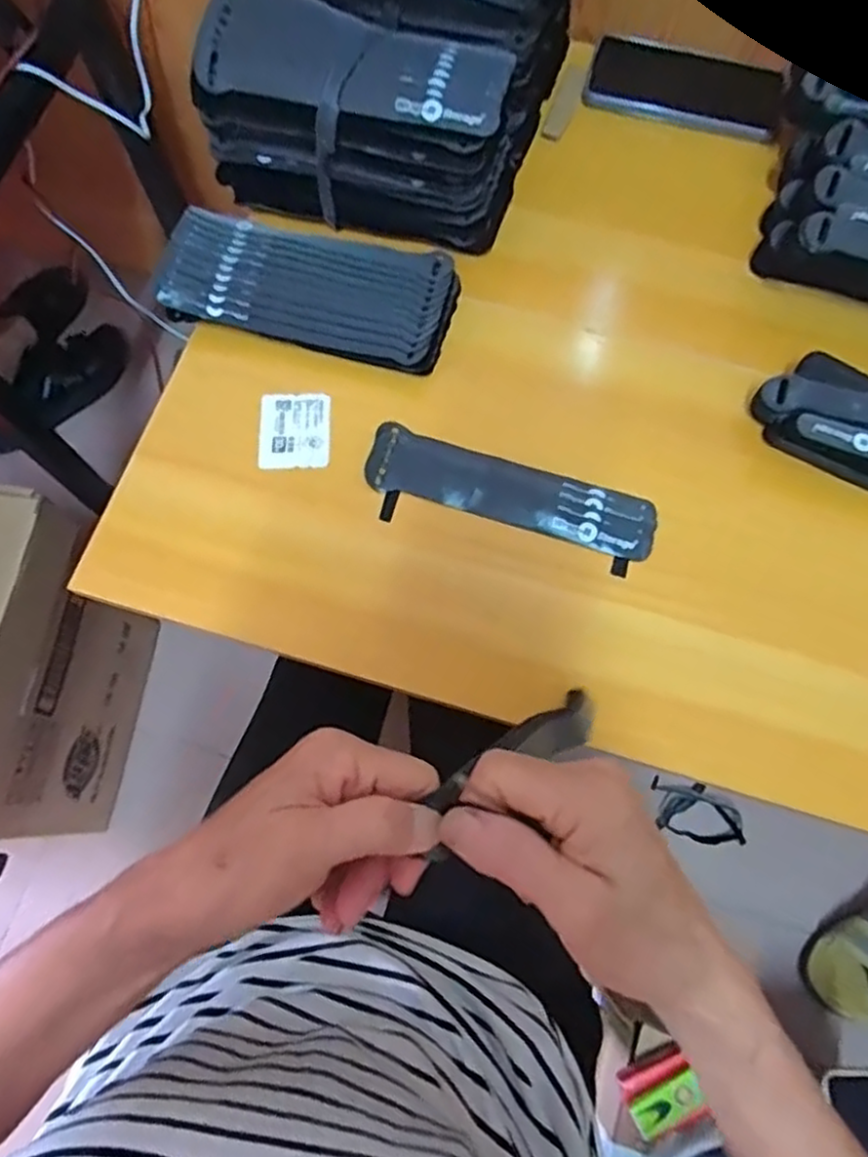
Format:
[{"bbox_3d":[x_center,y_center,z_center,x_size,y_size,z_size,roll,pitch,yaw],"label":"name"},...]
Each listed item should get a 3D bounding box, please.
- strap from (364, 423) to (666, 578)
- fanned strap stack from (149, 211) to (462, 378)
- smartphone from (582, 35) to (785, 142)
[{"bbox_3d":[0.050,-0.053,0.471,0.197,0.008,0.061,19,74,4],"label":"strap"},{"bbox_3d":[-0.089,-0.210,0.504,0.202,0.034,0.088,14,73,3],"label":"fanned strap stack"},{"bbox_3d":[0.215,-0.421,0.590,0.163,0.011,0.080,14,73,3],"label":"smartphone"}]

